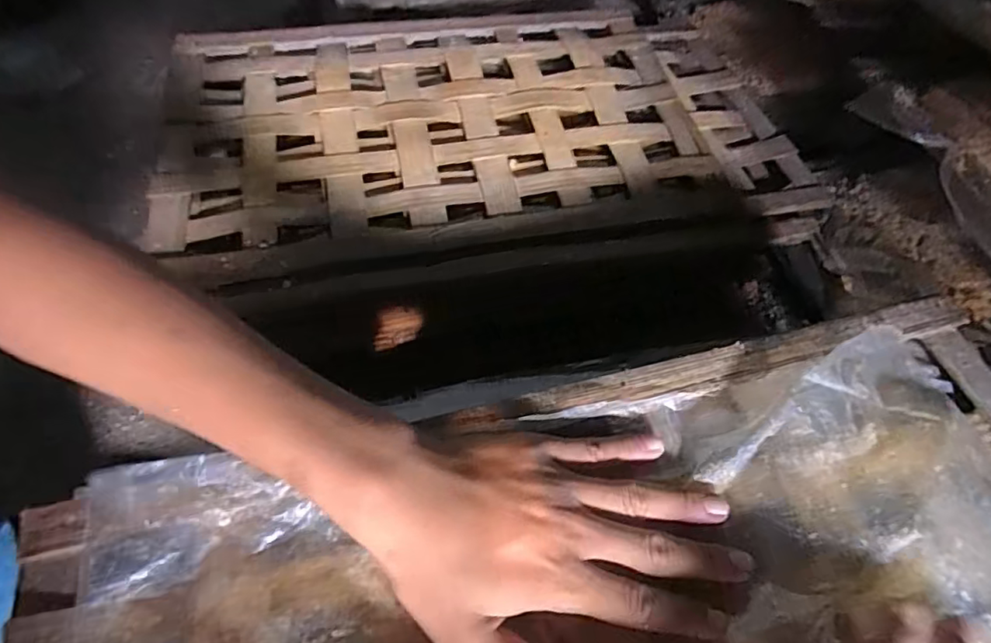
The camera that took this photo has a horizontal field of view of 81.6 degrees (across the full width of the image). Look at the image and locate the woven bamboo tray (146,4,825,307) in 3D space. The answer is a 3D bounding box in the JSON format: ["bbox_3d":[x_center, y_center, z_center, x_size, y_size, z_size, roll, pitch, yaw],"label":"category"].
[{"bbox_3d":[-0.005,-0.200,0.603,0.645,0.048,0.368,-10,60,-10],"label":"woven bamboo tray"}]

